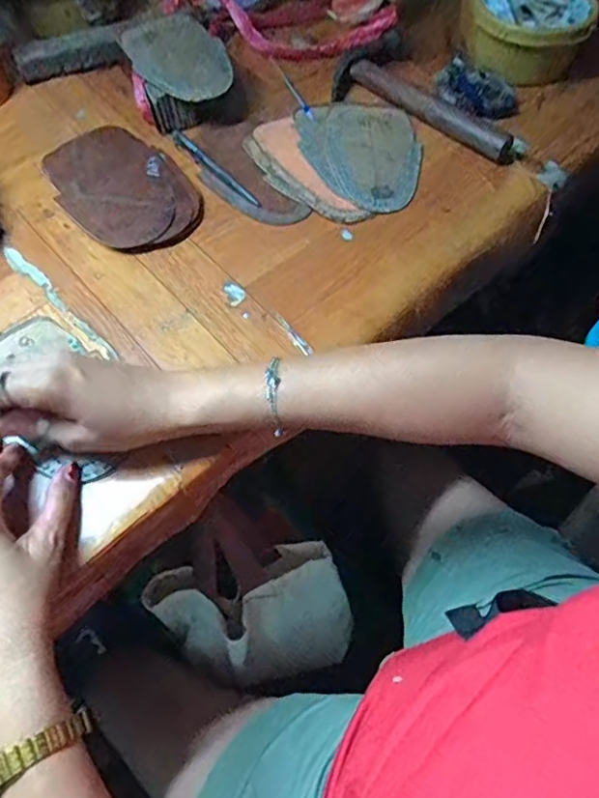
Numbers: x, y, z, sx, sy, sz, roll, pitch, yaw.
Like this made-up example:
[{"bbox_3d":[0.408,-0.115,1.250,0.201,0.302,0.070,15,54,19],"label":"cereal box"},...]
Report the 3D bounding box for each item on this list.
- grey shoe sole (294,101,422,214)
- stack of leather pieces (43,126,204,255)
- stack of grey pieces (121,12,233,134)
[{"bbox_3d":[0.060,-0.245,0.558,0.113,0.008,0.161,-6,60,-4],"label":"grey shoe sole"},{"bbox_3d":[-0.162,-0.196,0.528,0.109,0.012,0.163,-31,65,-17],"label":"stack of leather pieces"},{"bbox_3d":[-0.122,-0.332,0.584,0.095,0.043,0.139,-22,62,-12],"label":"stack of grey pieces"}]

